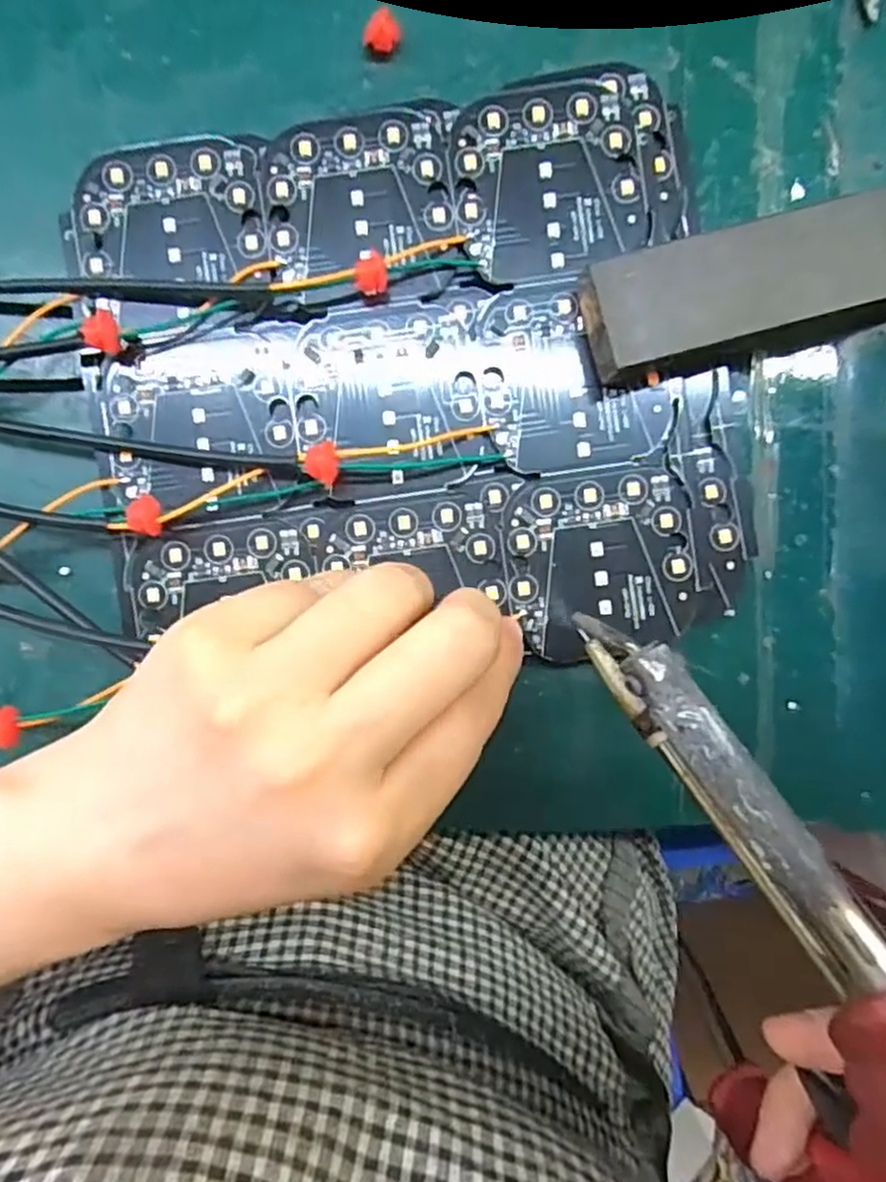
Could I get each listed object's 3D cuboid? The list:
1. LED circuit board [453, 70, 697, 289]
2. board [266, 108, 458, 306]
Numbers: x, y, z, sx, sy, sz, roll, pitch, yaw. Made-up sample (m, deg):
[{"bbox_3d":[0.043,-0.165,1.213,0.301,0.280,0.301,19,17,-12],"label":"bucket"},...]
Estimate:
[{"bbox_3d":[0.037,-0.120,0.209,0.067,0.011,0.055,-13,93,0],"label":"LED circuit board"},{"bbox_3d":[-0.023,-0.109,0.205,0.051,0.004,0.050,-6,93,0],"label":"board"}]

